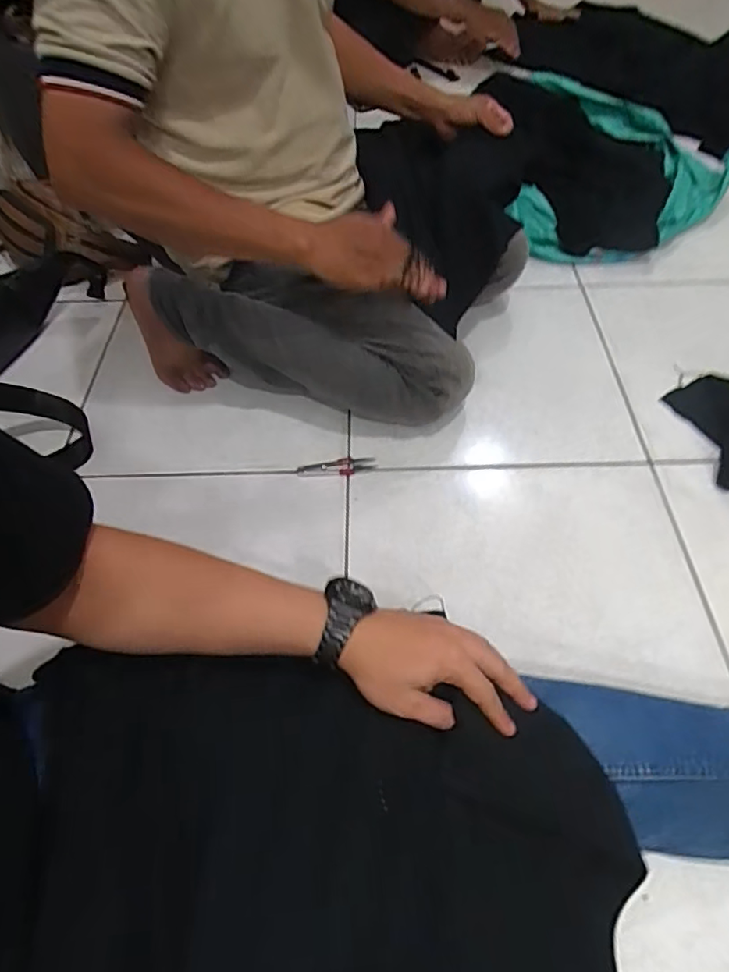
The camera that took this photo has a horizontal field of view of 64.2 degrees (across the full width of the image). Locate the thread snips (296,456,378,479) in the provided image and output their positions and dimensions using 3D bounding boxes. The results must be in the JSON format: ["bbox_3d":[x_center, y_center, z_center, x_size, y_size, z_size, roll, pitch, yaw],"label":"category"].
[{"bbox_3d":[-0.037,-0.023,0.768,0.103,0.007,0.026,-11,53,-4],"label":"thread snips"}]

